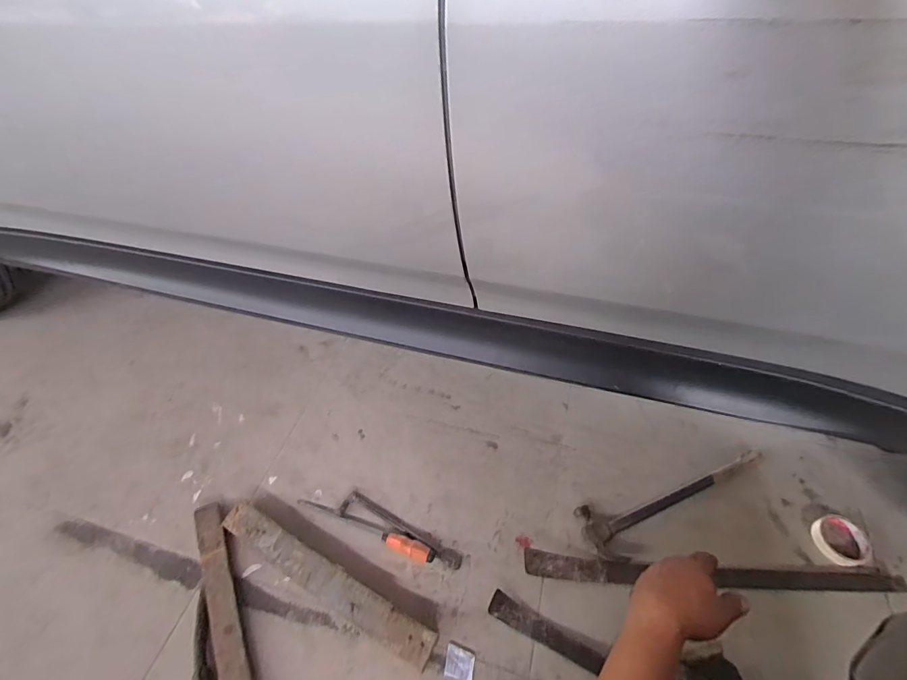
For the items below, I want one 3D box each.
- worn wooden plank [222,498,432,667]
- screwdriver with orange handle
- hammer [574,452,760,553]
[{"bbox_3d":[-0.233,0.422,0.767,0.445,0.042,0.067,22,52,19],"label":"worn wooden plank"},{"bbox_3d":[-0.168,0.363,0.832,0.279,0.024,0.031,14,50,13],"label":"screwdriver with orange handle"},{"bbox_3d":[0.453,0.318,0.895,0.432,0.035,0.088,-16,50,-13],"label":"hammer"}]

